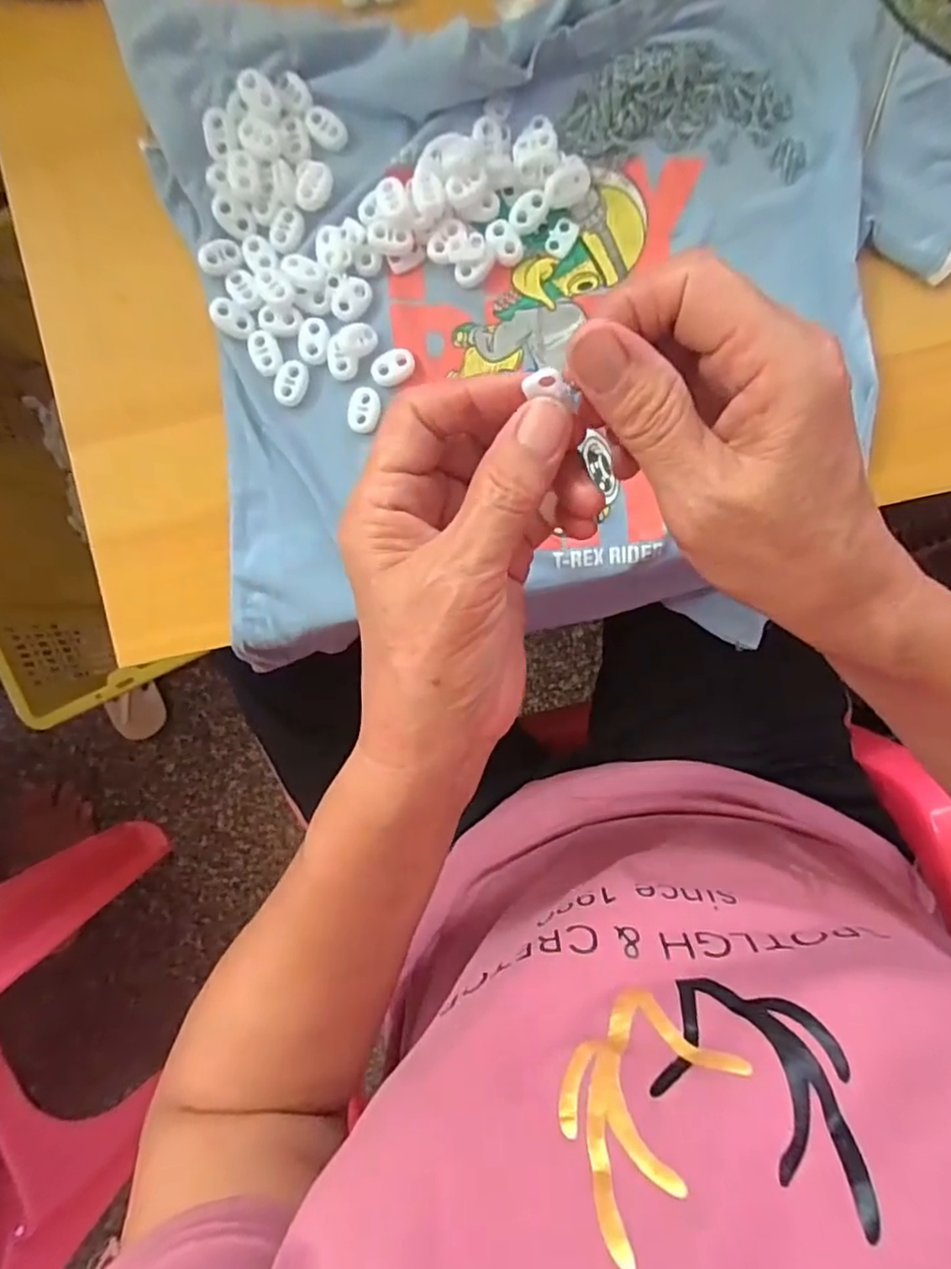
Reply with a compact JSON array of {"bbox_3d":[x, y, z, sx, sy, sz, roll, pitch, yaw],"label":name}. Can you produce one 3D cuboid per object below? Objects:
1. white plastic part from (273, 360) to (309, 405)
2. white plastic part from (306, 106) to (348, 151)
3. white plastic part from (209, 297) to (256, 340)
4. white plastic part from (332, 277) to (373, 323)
[{"bbox_3d":[-0.094,-0.128,0.320,0.015,0.004,0.022,21,93,0],"label":"white plastic part"},{"bbox_3d":[-0.075,-0.254,0.312,0.024,0.004,0.015,43,93,-1],"label":"white plastic part"},{"bbox_3d":[-0.123,-0.159,0.315,0.022,0.007,0.015,31,93,0],"label":"white plastic part"},{"bbox_3d":[-0.062,-0.169,0.316,0.015,0.005,0.023,45,93,-1],"label":"white plastic part"}]

